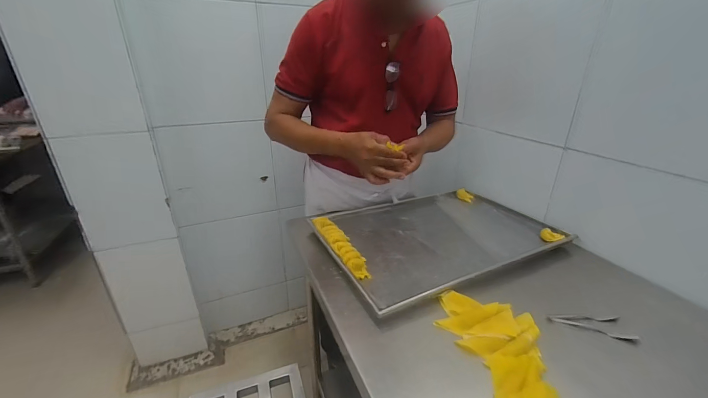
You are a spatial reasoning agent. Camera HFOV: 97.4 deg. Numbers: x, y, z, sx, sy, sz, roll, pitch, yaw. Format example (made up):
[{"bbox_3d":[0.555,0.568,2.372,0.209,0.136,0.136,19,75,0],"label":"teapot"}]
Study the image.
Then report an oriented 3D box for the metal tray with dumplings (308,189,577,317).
[{"bbox_3d":[0.226,0.081,0.876,0.623,0.040,0.438,-13,26,-24],"label":"metal tray with dumplings"}]

